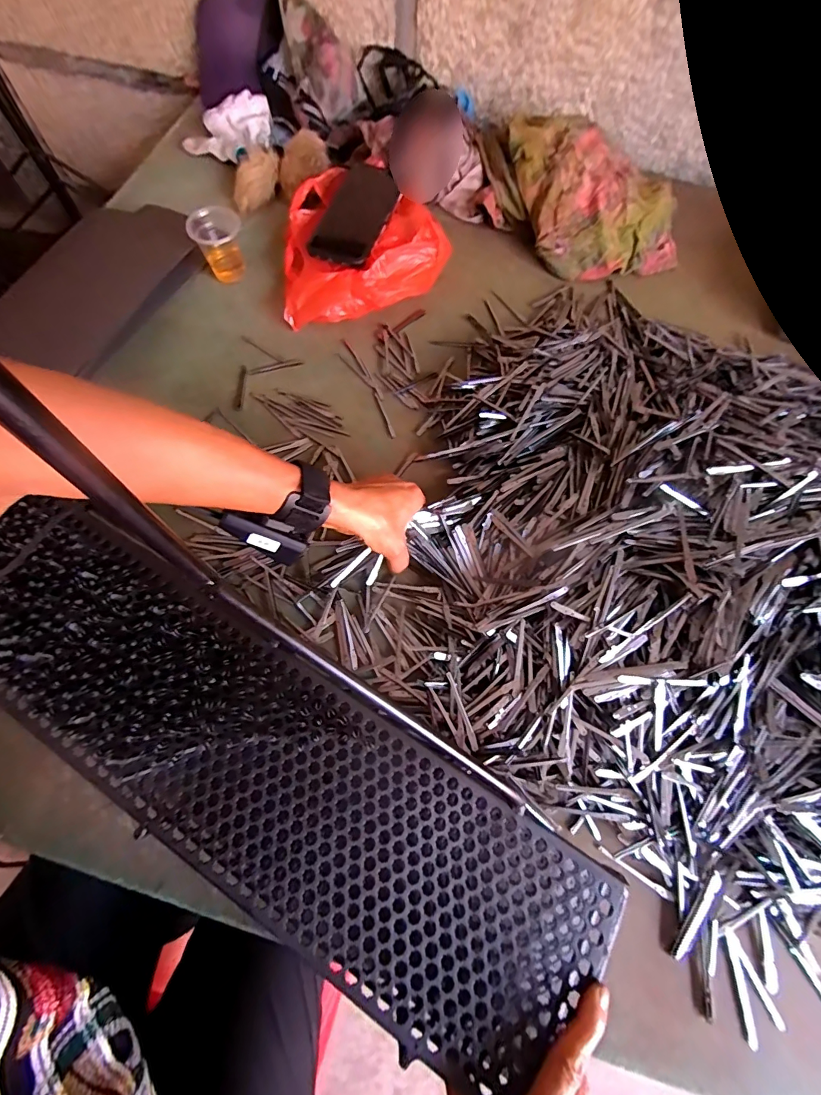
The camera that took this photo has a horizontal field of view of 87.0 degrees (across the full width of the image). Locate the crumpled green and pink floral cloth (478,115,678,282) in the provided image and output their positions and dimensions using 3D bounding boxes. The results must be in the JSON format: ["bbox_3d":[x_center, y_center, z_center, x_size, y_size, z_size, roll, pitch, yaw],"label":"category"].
[{"bbox_3d":[0.226,-0.478,0.591,0.164,0.095,0.294,-41,75,-17],"label":"crumpled green and pink floral cloth"}]

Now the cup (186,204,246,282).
[{"bbox_3d":[-0.244,-0.390,0.556,0.061,0.058,0.057,1,67,-3],"label":"cup"}]

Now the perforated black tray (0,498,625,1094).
[{"bbox_3d":[-0.117,0.144,0.312,0.518,0.024,0.150,32,69,8],"label":"perforated black tray"}]

